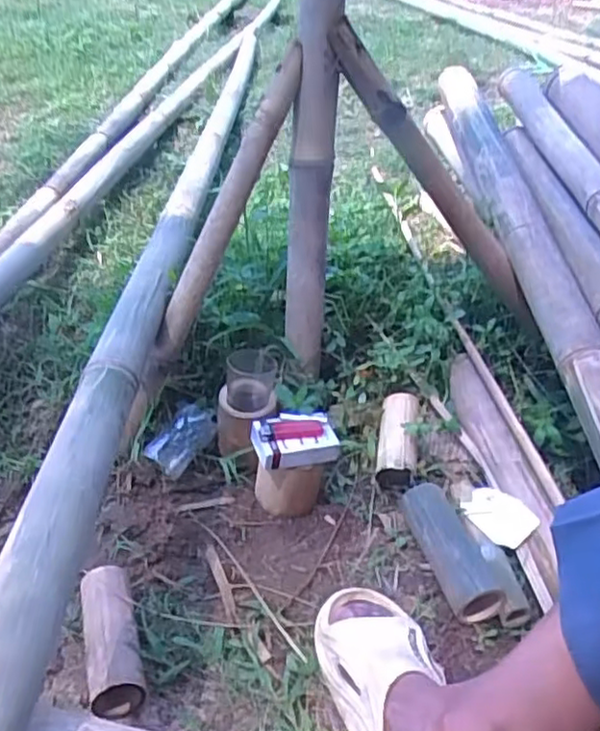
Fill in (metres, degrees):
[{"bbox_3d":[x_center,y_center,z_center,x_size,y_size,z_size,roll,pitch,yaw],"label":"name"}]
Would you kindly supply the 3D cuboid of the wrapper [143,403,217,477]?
[{"bbox_3d":[-0.165,0.101,0.918,0.100,0.063,0.028,-48,31,-20],"label":"wrapper"}]

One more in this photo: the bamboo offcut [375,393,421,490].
[{"bbox_3d":[0.138,0.100,0.924,0.053,0.045,0.155,7,62,7],"label":"bamboo offcut"}]

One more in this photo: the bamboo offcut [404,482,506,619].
[{"bbox_3d":[0.182,0.224,0.802,0.067,0.058,0.166,-7,36,-15],"label":"bamboo offcut"}]

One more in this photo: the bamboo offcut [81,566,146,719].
[{"bbox_3d":[-0.196,0.279,0.681,0.051,0.052,0.151,-9,36,-17],"label":"bamboo offcut"}]

